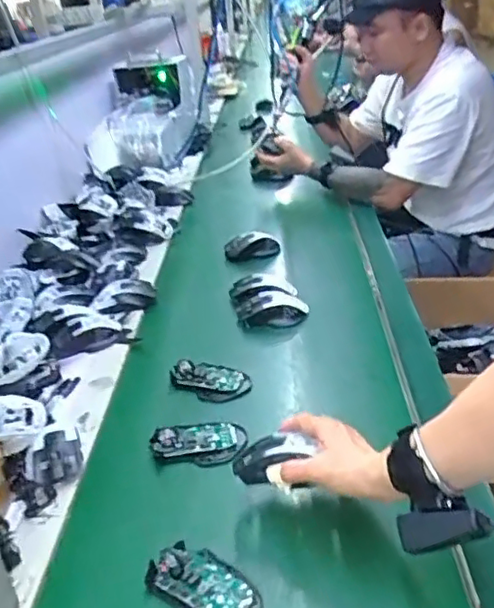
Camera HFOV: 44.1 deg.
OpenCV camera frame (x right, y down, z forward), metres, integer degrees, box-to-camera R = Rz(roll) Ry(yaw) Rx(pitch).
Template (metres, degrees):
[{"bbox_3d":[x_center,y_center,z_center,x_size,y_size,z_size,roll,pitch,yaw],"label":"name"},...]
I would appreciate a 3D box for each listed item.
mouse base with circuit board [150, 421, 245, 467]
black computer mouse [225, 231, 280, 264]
[{"bbox_3d":[-0.061,0.166,0.752,0.112,0.017,0.070,-4,28,4],"label":"mouse base with circuit board"},{"bbox_3d":[0.010,-0.109,1.223,0.106,0.050,0.055,-8,29,-4],"label":"black computer mouse"}]

